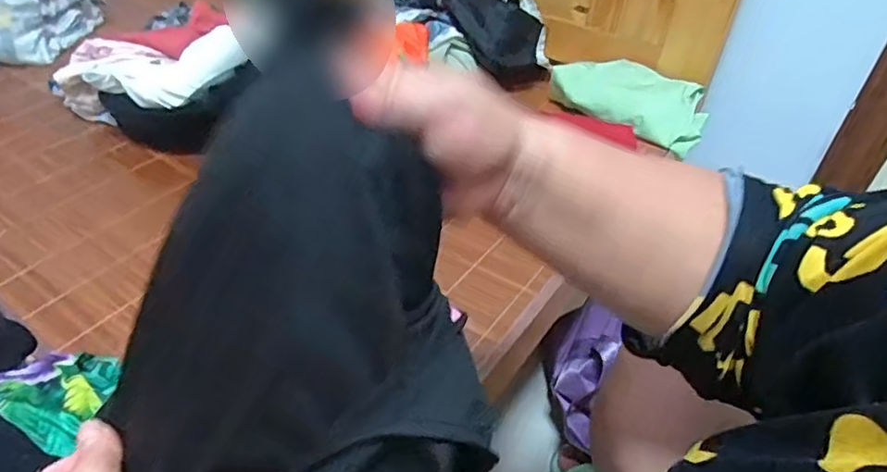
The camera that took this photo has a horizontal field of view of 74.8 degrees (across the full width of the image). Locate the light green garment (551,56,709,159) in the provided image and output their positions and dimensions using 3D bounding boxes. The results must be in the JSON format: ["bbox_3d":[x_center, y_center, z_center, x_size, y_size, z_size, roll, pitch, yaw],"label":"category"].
[{"bbox_3d":[0.280,-0.208,0.854,0.228,0.038,0.140,30,48,26],"label":"light green garment"}]

